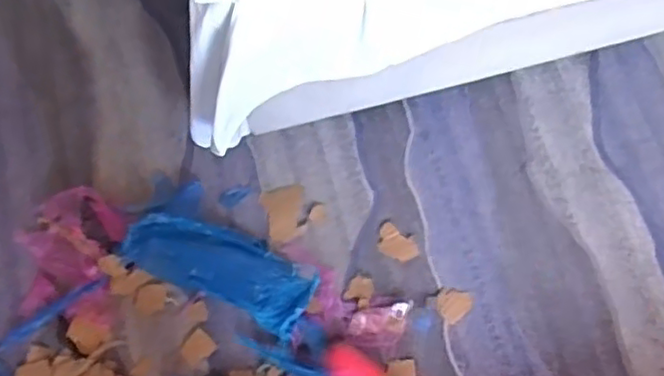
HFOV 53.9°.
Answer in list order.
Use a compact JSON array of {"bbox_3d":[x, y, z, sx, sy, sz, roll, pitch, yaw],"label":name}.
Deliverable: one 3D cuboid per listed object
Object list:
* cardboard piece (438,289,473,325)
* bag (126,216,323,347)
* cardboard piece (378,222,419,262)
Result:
[{"bbox_3d":[0.233,0.227,1.243,0.066,0.006,0.060,0,72,-1],"label":"cardboard piece"},{"bbox_3d":[-0.203,0.149,1.214,0.339,0.082,0.135,26,73,7],"label":"bag"},{"bbox_3d":[0.126,0.111,1.275,0.084,0.008,0.056,35,75,10],"label":"cardboard piece"}]

